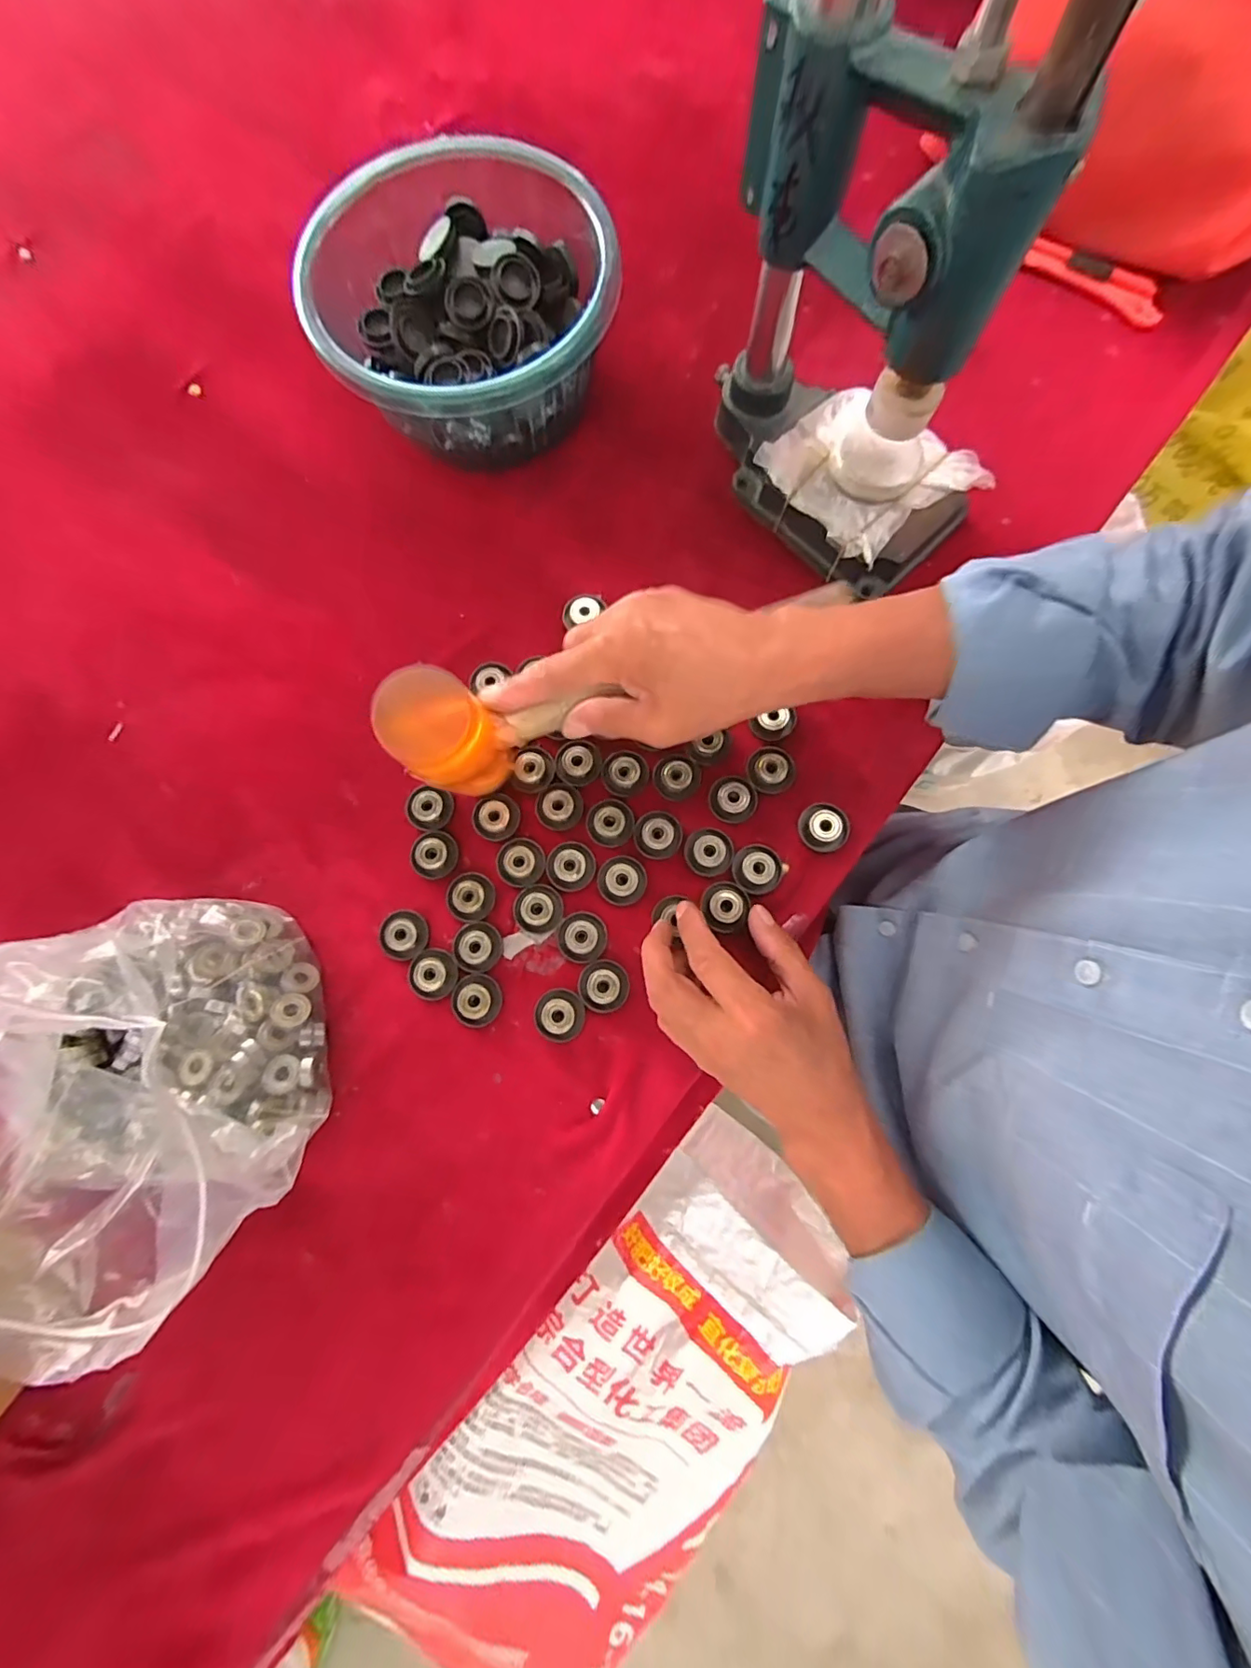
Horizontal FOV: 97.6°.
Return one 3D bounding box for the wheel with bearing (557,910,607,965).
[{"bbox_3d":[-0.030,0.069,0.366,0.034,0.009,0.033,0,79,1],"label":"wheel with bearing"}]

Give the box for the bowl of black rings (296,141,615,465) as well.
[{"bbox_3d":[-0.112,-0.364,0.401,0.204,0.091,0.200,0,79,1],"label":"bowl of black rings"}]

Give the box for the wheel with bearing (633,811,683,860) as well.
[{"bbox_3d":[0.023,0.000,0.377,0.032,0.007,0.033,0,79,1],"label":"wheel with bearing"}]

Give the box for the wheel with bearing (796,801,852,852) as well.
[{"bbox_3d":[0.137,-0.005,0.375,0.033,0.013,0.033,0,79,1],"label":"wheel with bearing"}]

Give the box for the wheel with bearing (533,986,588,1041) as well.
[{"bbox_3d":[-0.043,0.119,0.358,0.032,0.012,0.033,0,79,1],"label":"wheel with bearing"}]

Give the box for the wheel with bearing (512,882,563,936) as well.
[{"bbox_3d":[-0.059,0.050,0.370,0.031,0.010,0.032,0,79,1],"label":"wheel with bearing"}]

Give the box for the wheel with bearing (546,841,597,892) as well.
[{"bbox_3d":[-0.038,0.022,0.374,0.034,0.009,0.033,0,79,1],"label":"wheel with bearing"}]

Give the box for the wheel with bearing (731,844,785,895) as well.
[{"bbox_3d":[0.090,0.024,0.372,0.035,0.009,0.034,0,79,1],"label":"wheel with bearing"}]

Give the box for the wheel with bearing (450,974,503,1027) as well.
[{"bbox_3d":[-0.099,0.110,0.362,0.033,0.012,0.032,0,79,1],"label":"wheel with bearing"}]

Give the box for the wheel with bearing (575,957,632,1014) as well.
[{"bbox_3d":[-0.014,0.100,0.360,0.033,0.007,0.033,0,79,1],"label":"wheel with bearing"}]

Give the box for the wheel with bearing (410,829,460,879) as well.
[{"bbox_3d":[-0.131,0.014,0.376,0.029,0.010,0.032,11,79,3],"label":"wheel with bearing"}]

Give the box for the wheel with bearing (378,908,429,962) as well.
[{"bbox_3d":[-0.144,0.065,0.355,0.031,0.007,0.030,0,79,1],"label":"wheel with bearing"}]

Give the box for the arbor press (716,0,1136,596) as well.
[{"bbox_3d":[0.150,-0.308,0.252,0.126,0.353,0.198,-31,80,-5],"label":"arbor press"}]

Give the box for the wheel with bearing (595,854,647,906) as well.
[{"bbox_3d":[-0.002,0.031,0.371,0.033,0.008,0.032,16,80,4],"label":"wheel with bearing"}]

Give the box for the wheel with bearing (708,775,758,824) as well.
[{"bbox_3d":[0.075,-0.024,0.380,0.033,0.011,0.031,0,79,1],"label":"wheel with bearing"}]

